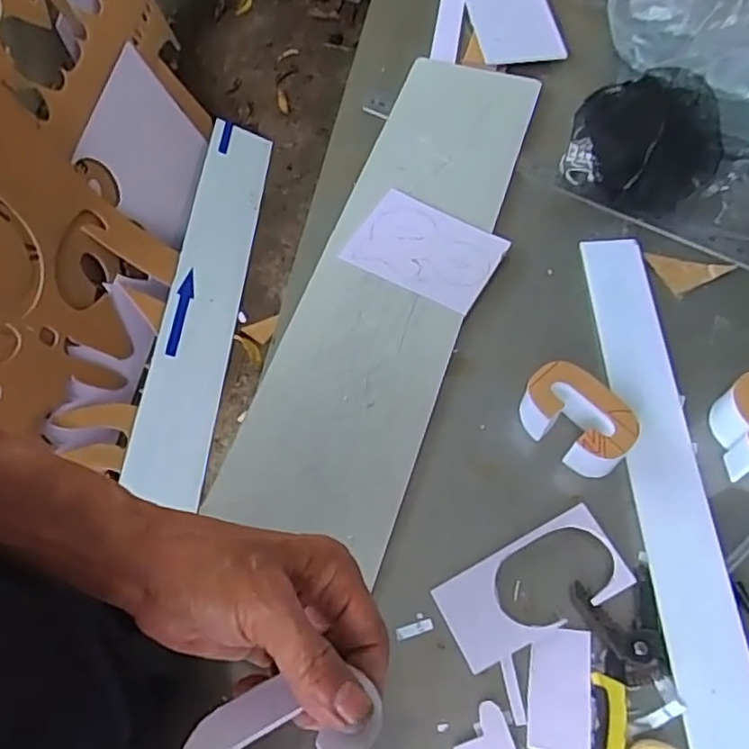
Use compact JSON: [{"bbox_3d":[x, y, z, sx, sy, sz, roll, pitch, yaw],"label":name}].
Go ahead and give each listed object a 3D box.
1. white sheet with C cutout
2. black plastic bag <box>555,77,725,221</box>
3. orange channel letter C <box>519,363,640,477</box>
[{"bbox_3d":[0.109,0.146,0.446,0.127,0.005,0.061,-27,62,-10],"label":"white sheet with C cutout"},{"bbox_3d":[0.261,-0.226,0.613,0.132,0.061,0.144,28,65,13],"label":"black plastic bag"},{"bbox_3d":[0.153,0.034,0.489,0.084,0.045,0.048,41,69,19],"label":"orange channel letter C"}]

